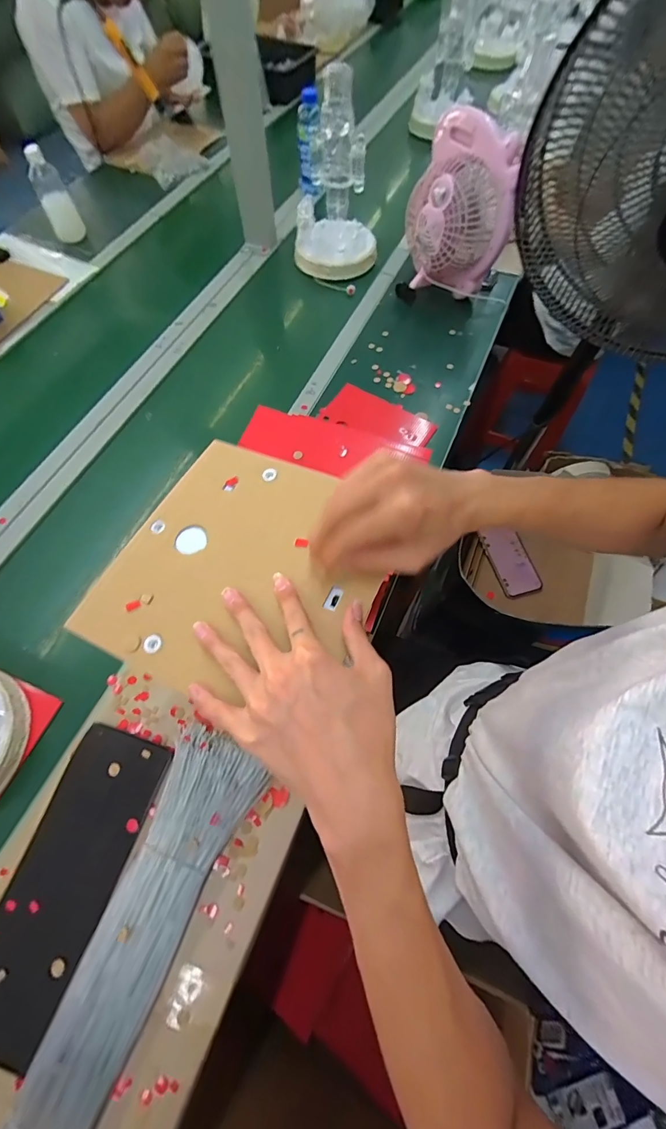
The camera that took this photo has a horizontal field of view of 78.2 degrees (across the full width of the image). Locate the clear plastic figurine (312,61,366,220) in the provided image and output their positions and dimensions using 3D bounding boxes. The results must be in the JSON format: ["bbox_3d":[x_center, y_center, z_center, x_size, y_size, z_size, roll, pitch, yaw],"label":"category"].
[{"bbox_3d":[0.014,-0.956,0.950,0.113,0.251,0.090,-12,66,-6],"label":"clear plastic figurine"}]

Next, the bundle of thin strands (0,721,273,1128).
[{"bbox_3d":[-0.248,0.468,0.456,0.124,0.055,0.532,22,67,10],"label":"bundle of thin strands"}]

